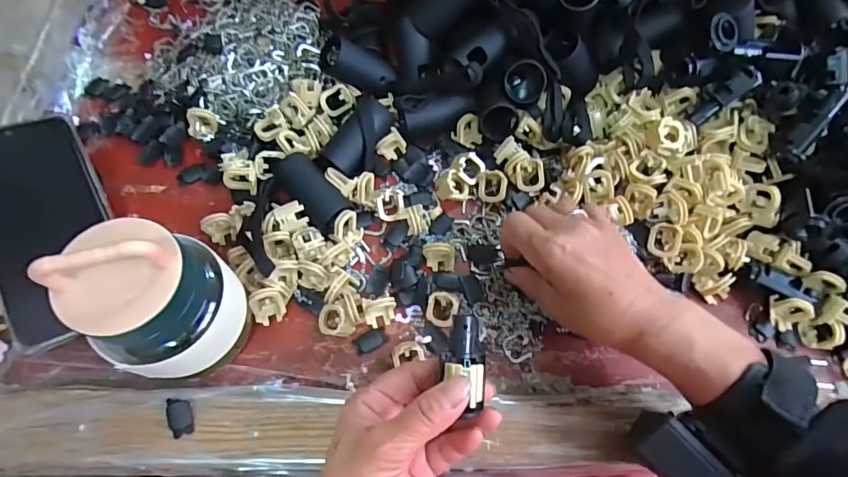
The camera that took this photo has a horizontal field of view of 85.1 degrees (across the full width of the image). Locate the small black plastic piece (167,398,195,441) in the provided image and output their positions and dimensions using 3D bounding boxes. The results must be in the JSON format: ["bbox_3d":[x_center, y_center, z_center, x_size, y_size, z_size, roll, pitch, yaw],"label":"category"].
[{"bbox_3d":[-0.149,0.110,0.284,0.014,0.005,0.023,-14,69,-7],"label":"small black plastic piece"}]

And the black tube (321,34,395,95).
[{"bbox_3d":[-0.055,-0.141,0.379,0.028,0.055,0.031,20,93,47],"label":"black tube"}]

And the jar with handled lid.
[{"bbox_3d":[-0.144,0.033,0.254,0.064,0.123,0.060,1,68,-1],"label":"jar with handled lid"}]

